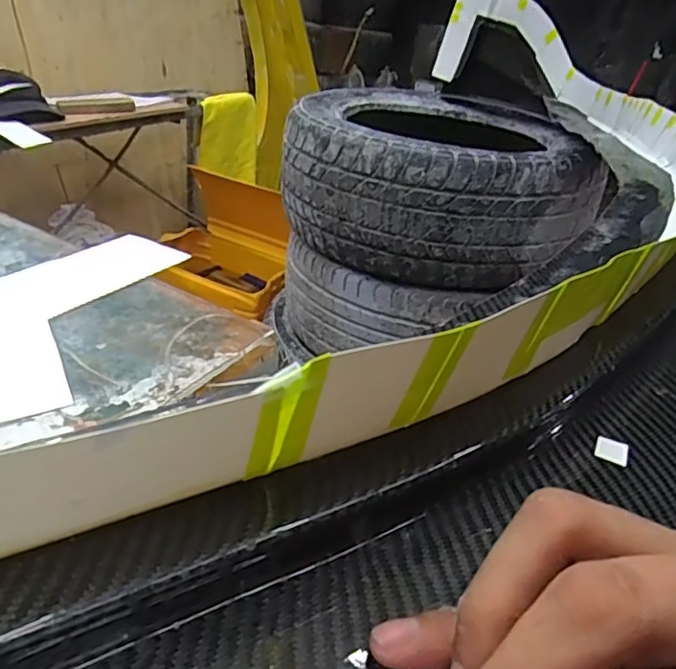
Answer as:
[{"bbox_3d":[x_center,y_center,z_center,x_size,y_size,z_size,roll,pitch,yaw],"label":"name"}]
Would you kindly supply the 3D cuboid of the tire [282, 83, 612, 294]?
[{"bbox_3d":[0.171,-0.320,1.193,0.538,0.240,0.594,6,32,-1],"label":"tire"}]

